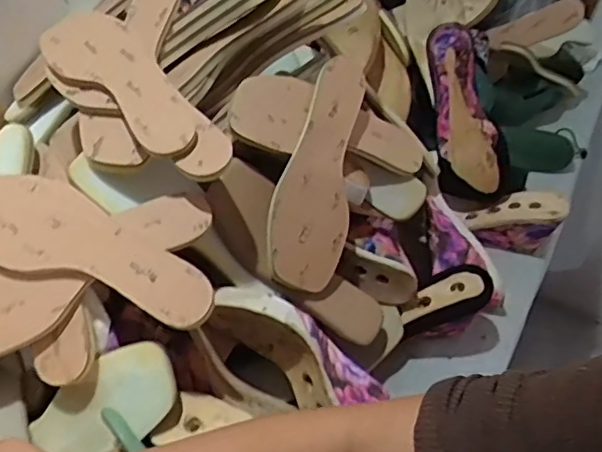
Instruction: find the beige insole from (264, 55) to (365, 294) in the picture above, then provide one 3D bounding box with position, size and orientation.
[{"bbox_3d":[0.018,-0.059,0.613,0.083,0.025,0.246,14,84,-29],"label":"beige insole"}]

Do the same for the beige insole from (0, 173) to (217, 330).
[{"bbox_3d":[-0.186,0.018,0.516,0.239,0.009,0.083,23,74,8],"label":"beige insole"}]

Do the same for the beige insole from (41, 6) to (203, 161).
[{"bbox_3d":[-0.178,-0.148,0.572,0.079,0.014,0.249,-40,61,-14],"label":"beige insole"}]

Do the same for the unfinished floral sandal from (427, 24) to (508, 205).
[{"bbox_3d":[0.217,-0.148,0.797,0.083,0.241,0.075,-12,7,-16],"label":"unfinished floral sandal"}]

